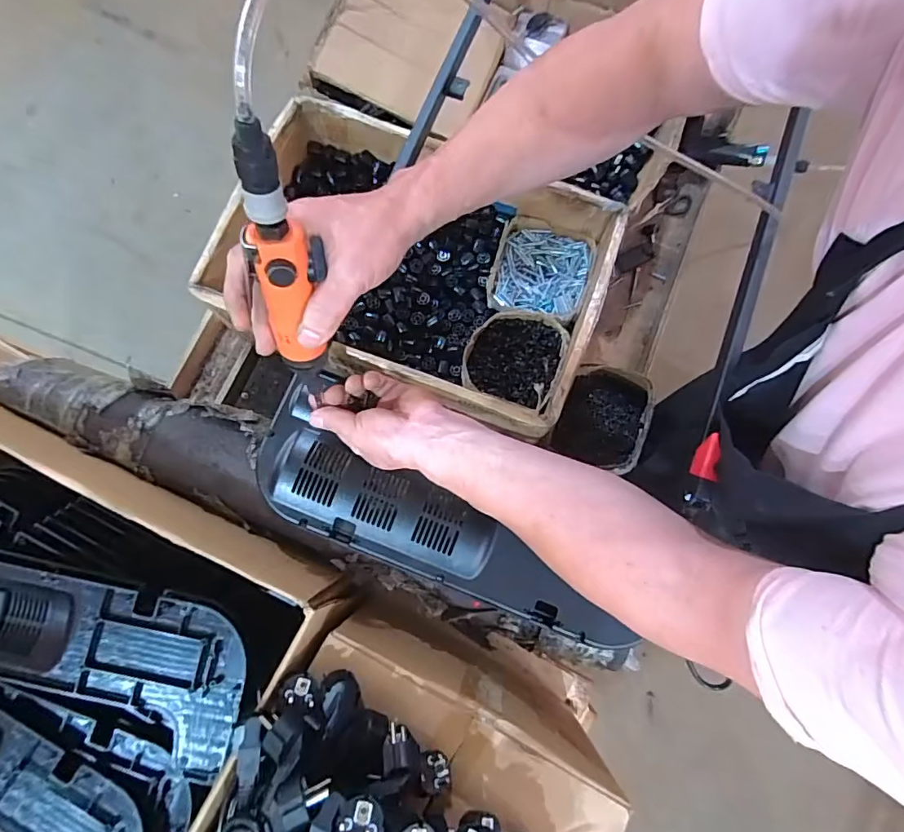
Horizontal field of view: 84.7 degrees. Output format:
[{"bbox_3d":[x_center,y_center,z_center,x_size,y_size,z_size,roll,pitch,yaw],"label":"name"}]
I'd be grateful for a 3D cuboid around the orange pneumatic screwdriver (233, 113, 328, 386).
[{"bbox_3d":[-0.115,-0.105,0.350,0.038,0.209,0.042,11,55,2],"label":"orange pneumatic screwdriver"}]

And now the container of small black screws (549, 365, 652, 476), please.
[{"bbox_3d":[0.232,-0.002,0.763,0.116,0.069,0.149,17,79,3],"label":"container of small black screws"}]

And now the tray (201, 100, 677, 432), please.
[{"bbox_3d":[-0.051,-0.211,0.726,0.502,0.136,0.342,20,79,3],"label":"tray"}]

